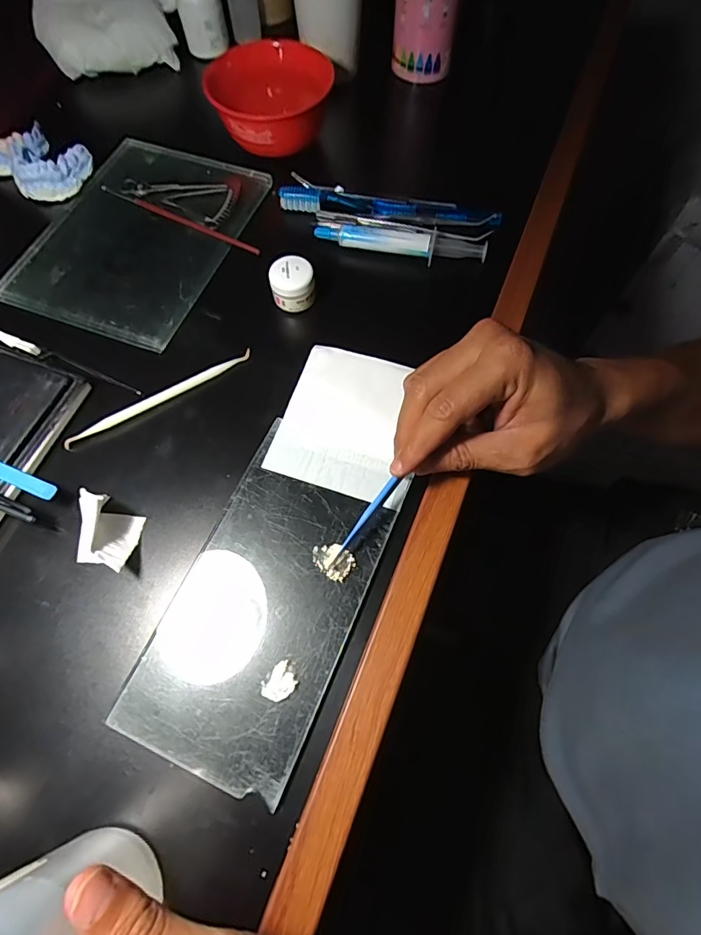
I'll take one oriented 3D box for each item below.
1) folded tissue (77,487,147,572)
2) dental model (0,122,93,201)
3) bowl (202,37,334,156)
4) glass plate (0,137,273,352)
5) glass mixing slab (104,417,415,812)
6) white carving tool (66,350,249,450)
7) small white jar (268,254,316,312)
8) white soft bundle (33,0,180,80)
[{"bbox_3d":[-0.148,0.036,0.275,0.036,0.030,0.048,2,68,0],"label":"folded tissue"},{"bbox_3d":[-0.280,-0.274,0.416,0.084,0.034,0.060,30,70,11],"label":"dental model"},{"bbox_3d":[-0.070,-0.327,0.413,0.100,0.047,0.106,0,68,-1],"label":"bowl"},{"bbox_3d":[-0.179,-0.199,0.385,0.159,0.011,0.199,20,69,7],"label":"glass plate"},{"bbox_3d":[-0.044,0.069,0.272,0.100,0.005,0.197,22,69,8],"label":"glass mixing slab"},{"bbox_3d":[-0.133,-0.050,0.325,0.138,0.005,0.009,-31,71,-13],"label":"white carving tool"},{"bbox_3d":[-0.044,-0.137,0.348,0.031,0.028,0.030,0,68,-1],"label":"small white jar"},{"bbox_3d":[-0.256,-0.462,0.475,0.128,0.054,0.110,-18,69,-8],"label":"white soft bundle"}]

